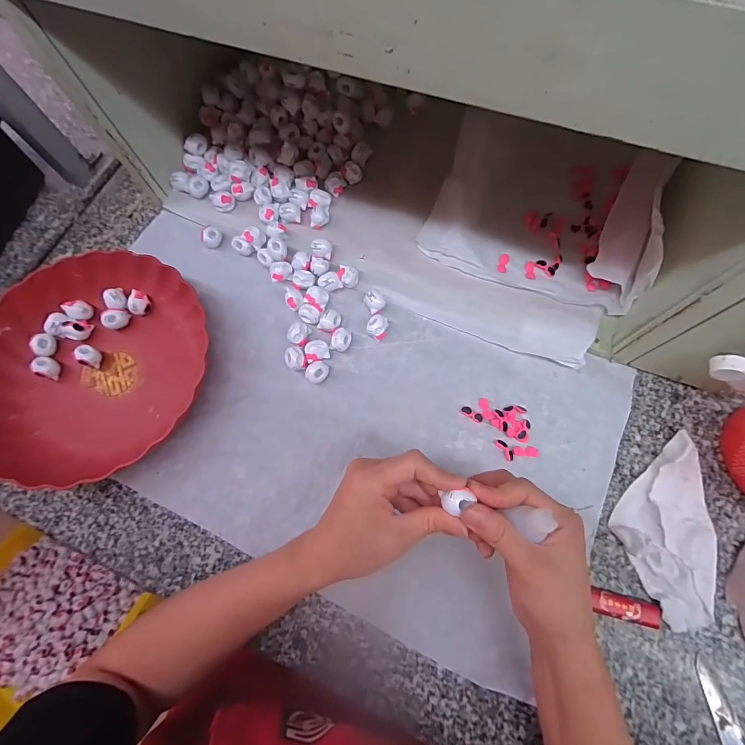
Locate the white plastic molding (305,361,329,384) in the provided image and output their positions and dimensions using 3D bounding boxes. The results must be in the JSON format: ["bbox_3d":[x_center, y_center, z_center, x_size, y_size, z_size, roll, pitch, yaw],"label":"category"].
[{"bbox_3d":[-0.059,-0.001,0.390,0.025,0.017,0.021,-36,75,-9],"label":"white plastic molding"}]

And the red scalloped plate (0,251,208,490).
[{"bbox_3d":[-0.301,-0.010,0.389,0.214,0.046,0.234,0,72,2],"label":"red scalloped plate"}]

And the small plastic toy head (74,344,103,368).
[{"bbox_3d":[-0.308,-0.018,0.399,0.018,0.026,0.020,27,75,10],"label":"small plastic toy head"}]

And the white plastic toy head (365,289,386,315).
[{"bbox_3d":[0.004,-0.081,0.416,0.021,0.017,0.025,-27,74,-7],"label":"white plastic toy head"}]

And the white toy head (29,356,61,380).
[{"bbox_3d":[-0.355,-0.006,0.398,0.022,0.020,0.021,17,74,7],"label":"white toy head"}]

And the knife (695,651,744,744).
[{"bbox_3d":[0.289,0.290,0.297,0.020,0.004,0.102,-9,72,-1],"label":"knife"}]

